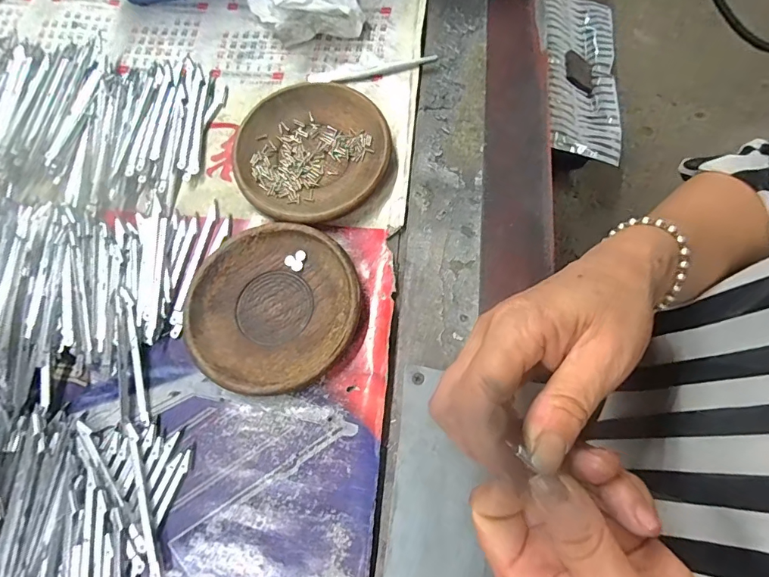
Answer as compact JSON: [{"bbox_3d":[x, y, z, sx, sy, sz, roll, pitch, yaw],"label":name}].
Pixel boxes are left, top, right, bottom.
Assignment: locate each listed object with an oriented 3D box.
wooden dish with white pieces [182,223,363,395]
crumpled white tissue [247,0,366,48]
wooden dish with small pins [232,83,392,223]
[{"bbox_3d":[-0.073,0.012,0.299,0.113,0.015,0.107,0,73,2],"label":"wooden dish with white pieces"},{"bbox_3d":[-0.066,-0.243,0.366,0.088,0.036,0.072,-10,73,-1],"label":"crumpled white tissue"},{"bbox_3d":[-0.055,-0.101,0.332,0.111,0.015,0.109,0,73,2],"label":"wooden dish with small pins"}]

